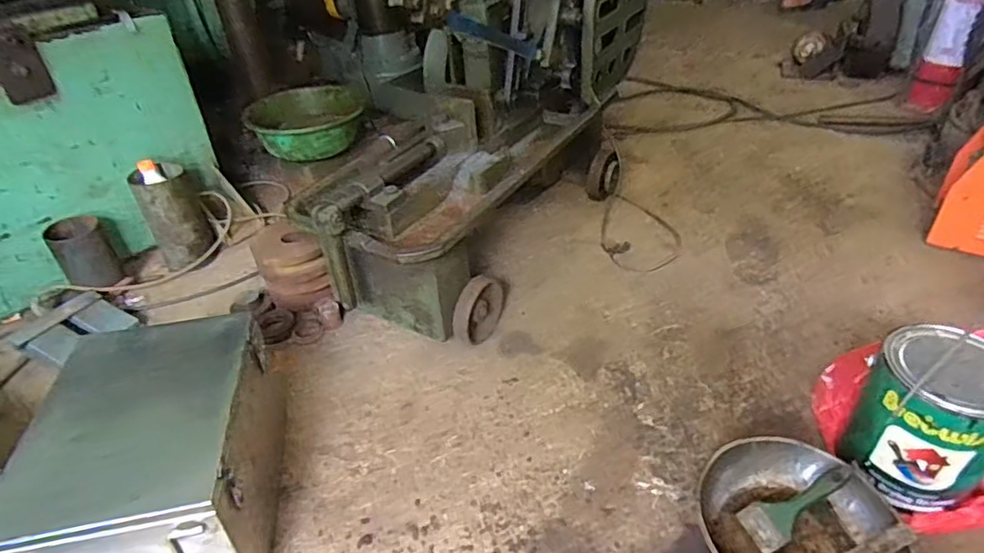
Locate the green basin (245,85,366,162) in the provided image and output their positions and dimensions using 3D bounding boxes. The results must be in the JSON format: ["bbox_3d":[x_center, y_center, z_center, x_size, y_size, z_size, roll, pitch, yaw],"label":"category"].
[{"bbox_3d":[-0.521,-0.436,1.637,0.315,0.109,0.305,-1,36,1],"label":"green basin"}]

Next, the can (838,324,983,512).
[{"bbox_3d":[0.580,0.196,0.771,0.156,0.213,0.149,-1,36,1],"label":"can"}]

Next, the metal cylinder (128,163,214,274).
[{"bbox_3d":[-0.690,-0.129,1.263,0.110,0.234,0.114,-21,40,-24],"label":"metal cylinder"}]

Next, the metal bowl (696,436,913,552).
[{"bbox_3d":[0.385,0.323,0.746,0.230,0.063,0.234,-3,37,2],"label":"metal bowl"}]

